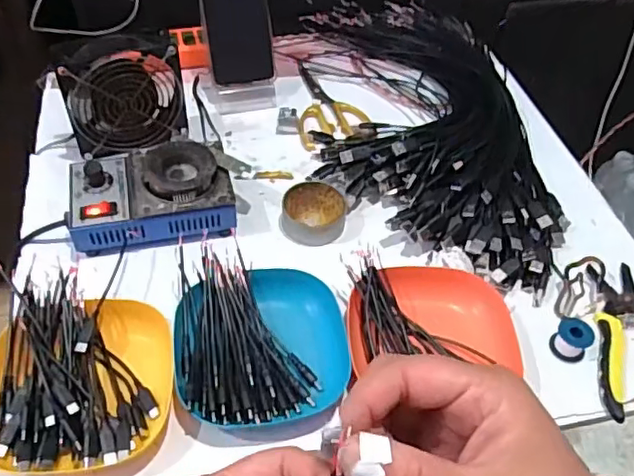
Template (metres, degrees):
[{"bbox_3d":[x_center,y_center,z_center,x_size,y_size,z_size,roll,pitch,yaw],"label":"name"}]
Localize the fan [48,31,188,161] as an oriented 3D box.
[{"bbox_3d":[-0.202,-0.150,0.625,0.118,0.110,0.052,-19,55,-19],"label":"fan"}]

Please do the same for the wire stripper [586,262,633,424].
[{"bbox_3d":[0.290,0.085,0.528,0.113,0.015,0.153,-2,51,-6],"label":"wire stripper"}]

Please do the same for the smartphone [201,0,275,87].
[{"bbox_3d":[-0.094,-0.265,0.692,0.077,0.166,0.012,-11,21,-13],"label":"smartphone"}]

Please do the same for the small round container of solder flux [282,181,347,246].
[{"bbox_3d":[-0.002,-0.025,0.598,0.063,0.023,0.067,2,51,-3],"label":"small round container of solder flux"}]

